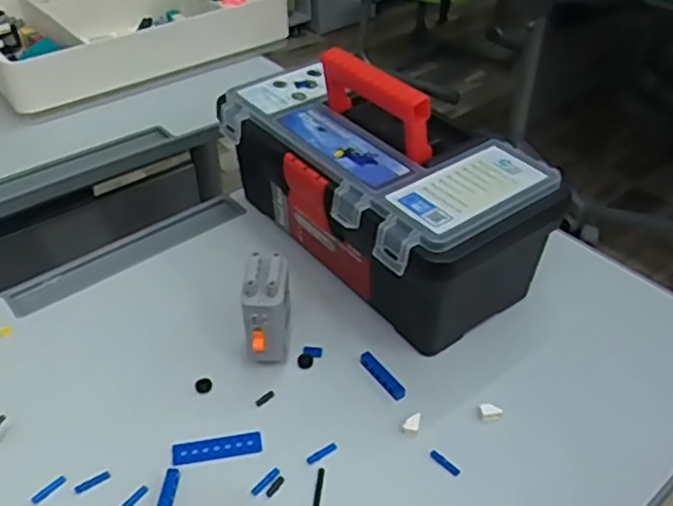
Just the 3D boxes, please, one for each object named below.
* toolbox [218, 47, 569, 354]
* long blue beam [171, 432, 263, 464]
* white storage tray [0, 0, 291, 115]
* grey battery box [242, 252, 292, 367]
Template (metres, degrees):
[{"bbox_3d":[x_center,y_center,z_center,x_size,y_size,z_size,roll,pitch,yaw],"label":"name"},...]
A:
[{"bbox_3d":[0.033,-0.072,0.585,0.151,0.180,0.286,-25,48,-29],"label":"toolbox"},{"bbox_3d":[-0.087,0.141,0.473,0.064,0.004,0.018,-5,41,-9],"label":"long blue beam"},{"bbox_3d":[-0.336,-0.359,0.998,0.426,0.085,0.318,-25,46,-26],"label":"white storage tray"},{"bbox_3d":[-0.054,0.046,0.510,0.035,0.082,0.046,-3,41,-6],"label":"grey battery box"}]

